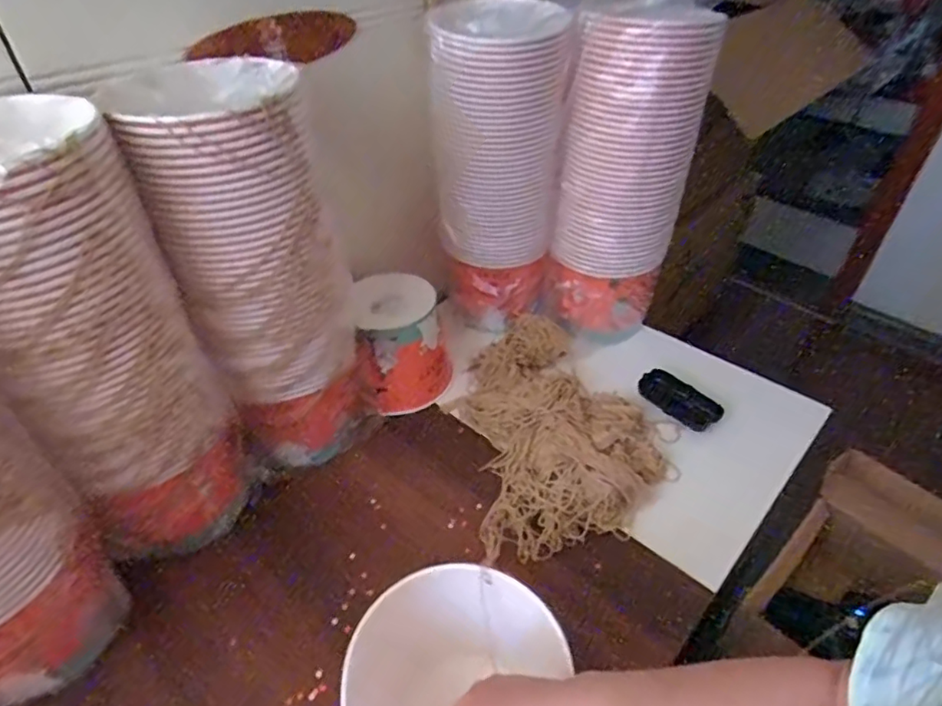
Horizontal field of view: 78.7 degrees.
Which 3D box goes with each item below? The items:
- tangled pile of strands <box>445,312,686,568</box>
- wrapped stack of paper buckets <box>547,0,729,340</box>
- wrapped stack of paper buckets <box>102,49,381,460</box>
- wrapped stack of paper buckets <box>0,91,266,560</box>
[{"bbox_3d":[0.103,0.081,0.725,0.243,0.061,0.331,-9,42,-11],"label":"tangled pile of strands"},{"bbox_3d":[0.199,-0.223,0.747,0.147,0.396,0.137,14,43,15],"label":"wrapped stack of paper buckets"},{"bbox_3d":[-0.211,-0.060,0.606,0.162,0.422,0.134,-12,43,-14],"label":"wrapped stack of paper buckets"},{"bbox_3d":[-0.341,0.016,0.527,0.160,0.428,0.156,23,46,24],"label":"wrapped stack of paper buckets"}]

